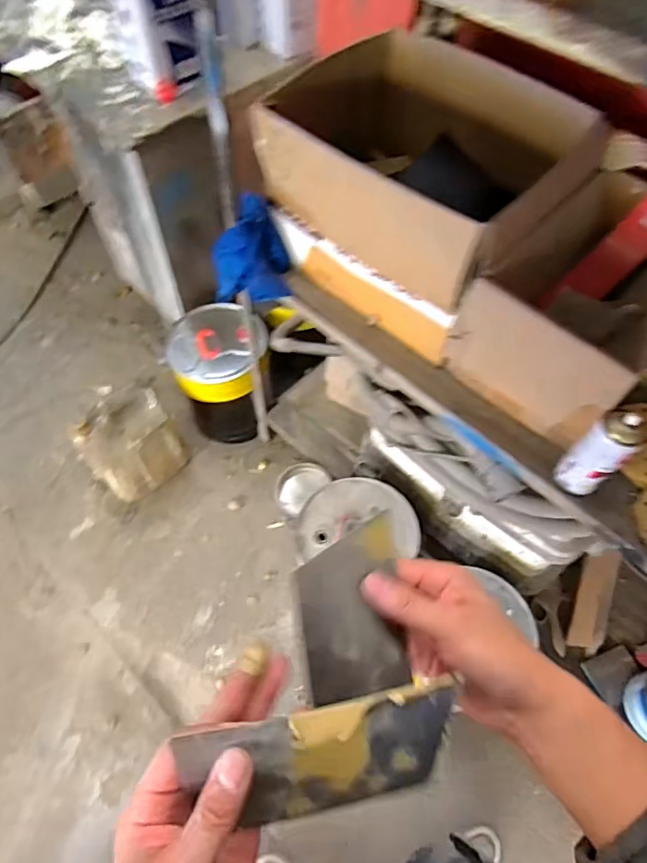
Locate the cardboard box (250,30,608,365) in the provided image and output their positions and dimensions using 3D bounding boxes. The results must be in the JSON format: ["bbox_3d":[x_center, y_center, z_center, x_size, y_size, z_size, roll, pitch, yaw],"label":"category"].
[{"bbox_3d":[0.153,-0.446,0.987,0.467,0.282,0.417,35,65,18],"label":"cardboard box"}]

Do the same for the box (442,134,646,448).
[{"bbox_3d":[0.436,-0.213,0.874,0.255,0.240,0.453,40,67,20],"label":"box"}]

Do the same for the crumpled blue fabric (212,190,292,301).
[{"bbox_3d":[-0.139,-0.335,1.024,0.138,0.170,0.117,-5,60,-4],"label":"crumpled blue fabric"}]

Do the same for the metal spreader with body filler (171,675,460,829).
[{"bbox_3d":[-0.001,0.168,0.274,0.131,0.068,0.009,-11,22,-2],"label":"metal spreader with body filler"}]

